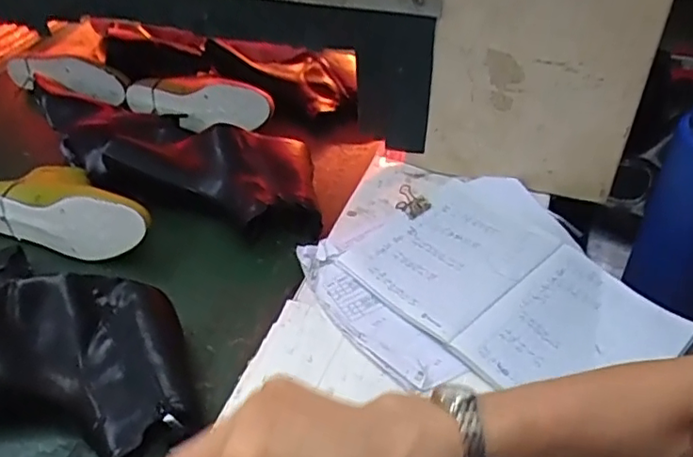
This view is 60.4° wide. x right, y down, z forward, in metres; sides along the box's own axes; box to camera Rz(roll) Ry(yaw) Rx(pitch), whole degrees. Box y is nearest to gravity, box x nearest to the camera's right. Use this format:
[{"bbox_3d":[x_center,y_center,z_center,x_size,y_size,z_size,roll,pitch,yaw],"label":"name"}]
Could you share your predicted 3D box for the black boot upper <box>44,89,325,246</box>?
[{"bbox_3d":[-0.231,-0.096,0.797,0.463,0.069,0.175,17,46,20],"label":"black boot upper"}]

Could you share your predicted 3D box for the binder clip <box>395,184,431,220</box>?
[{"bbox_3d":[0.077,-0.034,0.698,0.031,0.029,0.036,-30,49,-27],"label":"binder clip"}]

